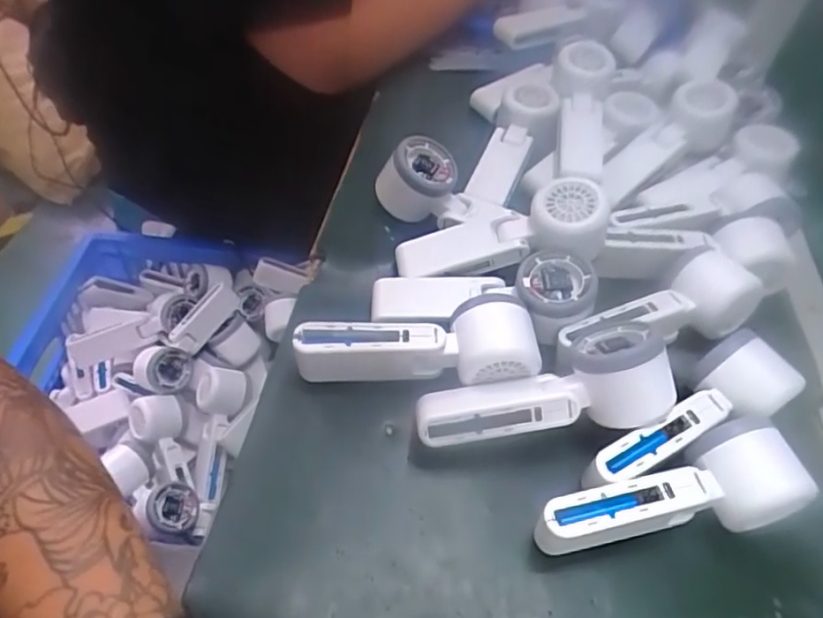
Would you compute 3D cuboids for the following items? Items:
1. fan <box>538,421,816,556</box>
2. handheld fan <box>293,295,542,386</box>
[{"bbox_3d":[0.153,0.116,0.364,0.159,0.053,0.055,-11,51,-13],"label":"fan"},{"bbox_3d":[0.003,0.026,0.425,0.165,0.052,0.053,0,50,-3],"label":"handheld fan"}]

